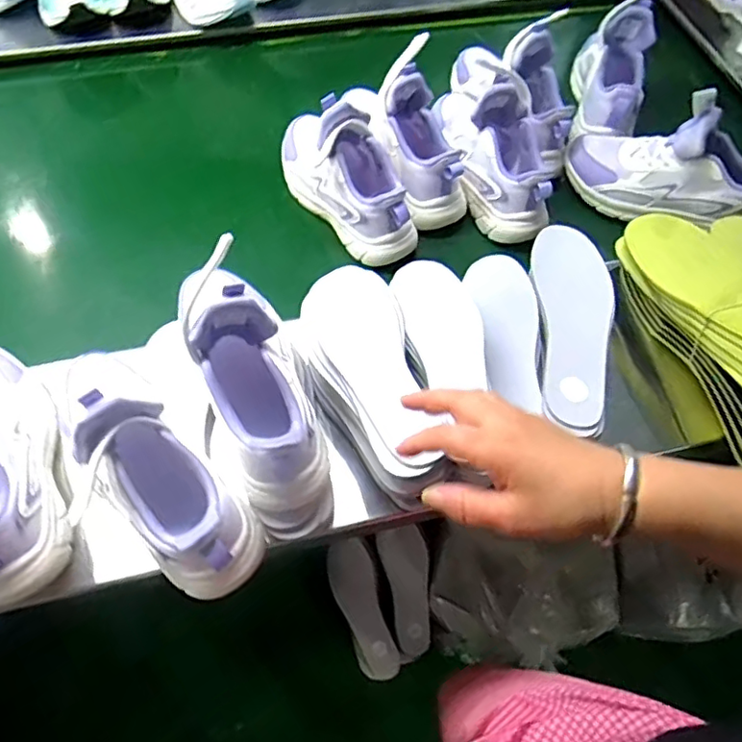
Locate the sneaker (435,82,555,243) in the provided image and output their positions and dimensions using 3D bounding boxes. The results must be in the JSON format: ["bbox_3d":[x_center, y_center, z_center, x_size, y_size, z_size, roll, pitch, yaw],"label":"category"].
[{"bbox_3d":[0.150,-0.291,0.751,0.084,0.114,0.254,-17,63,-11],"label":"sneaker"}]

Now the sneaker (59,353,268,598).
[{"bbox_3d":[-0.168,0.063,0.471,0.099,0.120,0.221,-38,69,-20],"label":"sneaker"}]

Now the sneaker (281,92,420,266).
[{"bbox_3d":[-0.031,-0.251,0.718,0.100,0.127,0.243,-34,67,-19],"label":"sneaker"}]

